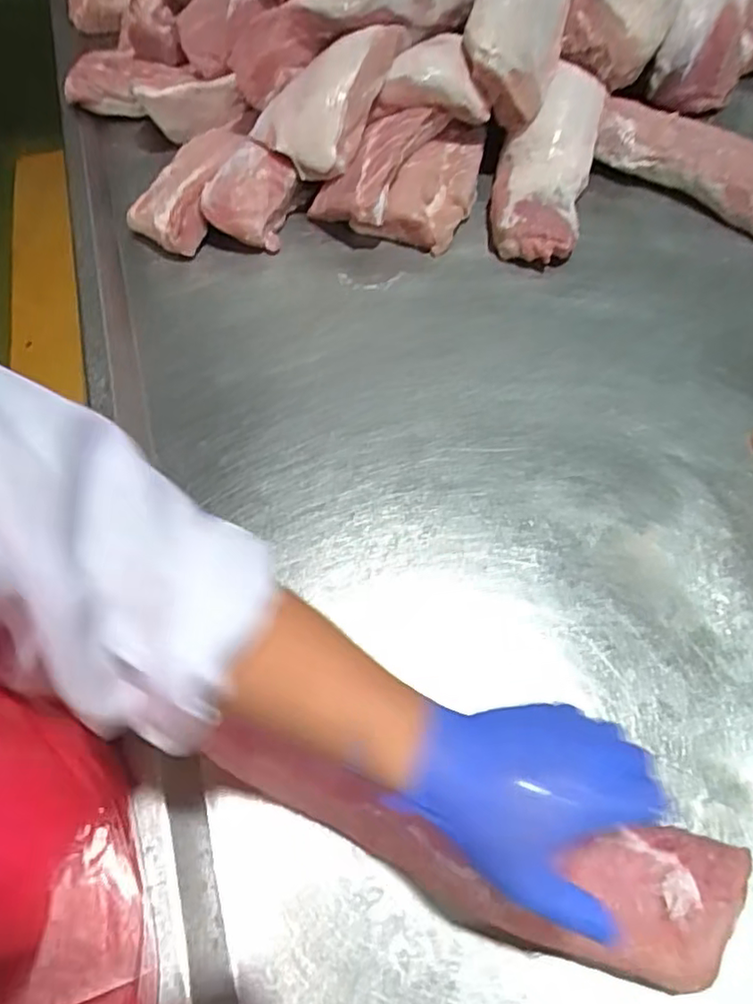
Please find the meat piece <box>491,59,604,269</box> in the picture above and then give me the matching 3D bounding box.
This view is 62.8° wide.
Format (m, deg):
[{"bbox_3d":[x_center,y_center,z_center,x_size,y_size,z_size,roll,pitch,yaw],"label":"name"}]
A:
[{"bbox_3d":[0.226,-0.452,0.825,0.123,0.062,0.303,15,71,9],"label":"meat piece"}]

